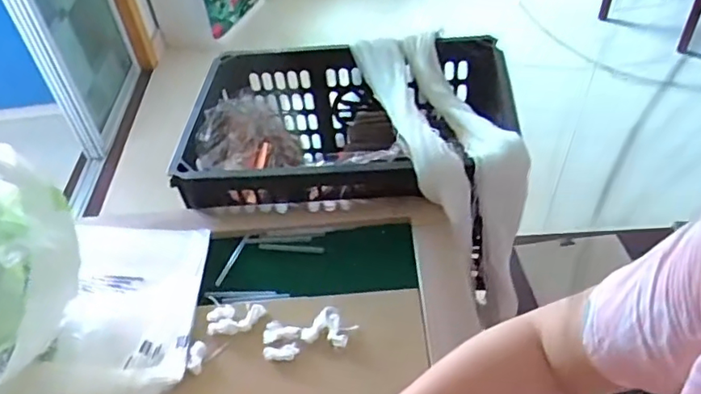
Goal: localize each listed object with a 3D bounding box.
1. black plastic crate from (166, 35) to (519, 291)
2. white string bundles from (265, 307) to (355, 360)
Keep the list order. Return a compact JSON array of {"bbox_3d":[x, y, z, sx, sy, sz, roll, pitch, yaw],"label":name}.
[{"bbox_3d":[0.013,-0.067,0.872,0.481,0.193,0.312,-5,42,3],"label":"black plastic crate"},{"bbox_3d":[-0.042,0.137,0.580,0.091,0.013,0.048,-8,43,-1],"label":"white string bundles"}]

